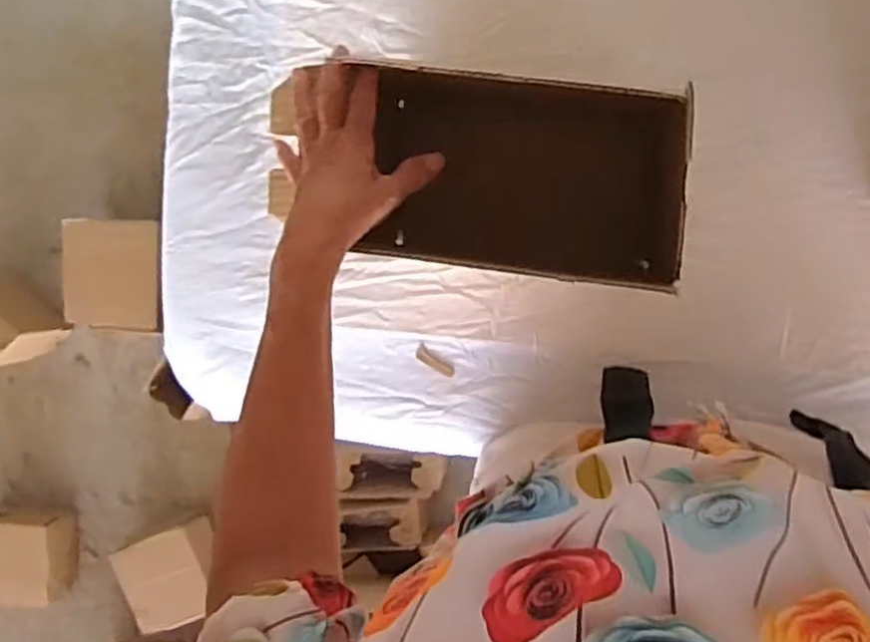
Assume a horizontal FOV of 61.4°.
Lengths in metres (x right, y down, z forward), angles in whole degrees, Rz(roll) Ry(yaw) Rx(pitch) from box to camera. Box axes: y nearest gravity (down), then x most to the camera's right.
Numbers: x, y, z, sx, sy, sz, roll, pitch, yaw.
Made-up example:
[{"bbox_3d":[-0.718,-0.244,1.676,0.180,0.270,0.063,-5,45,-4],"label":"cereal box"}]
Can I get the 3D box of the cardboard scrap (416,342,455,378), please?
[{"bbox_3d":[0.000,0.039,0.689,0.041,0.004,0.014,38,99,3],"label":"cardboard scrap"}]

